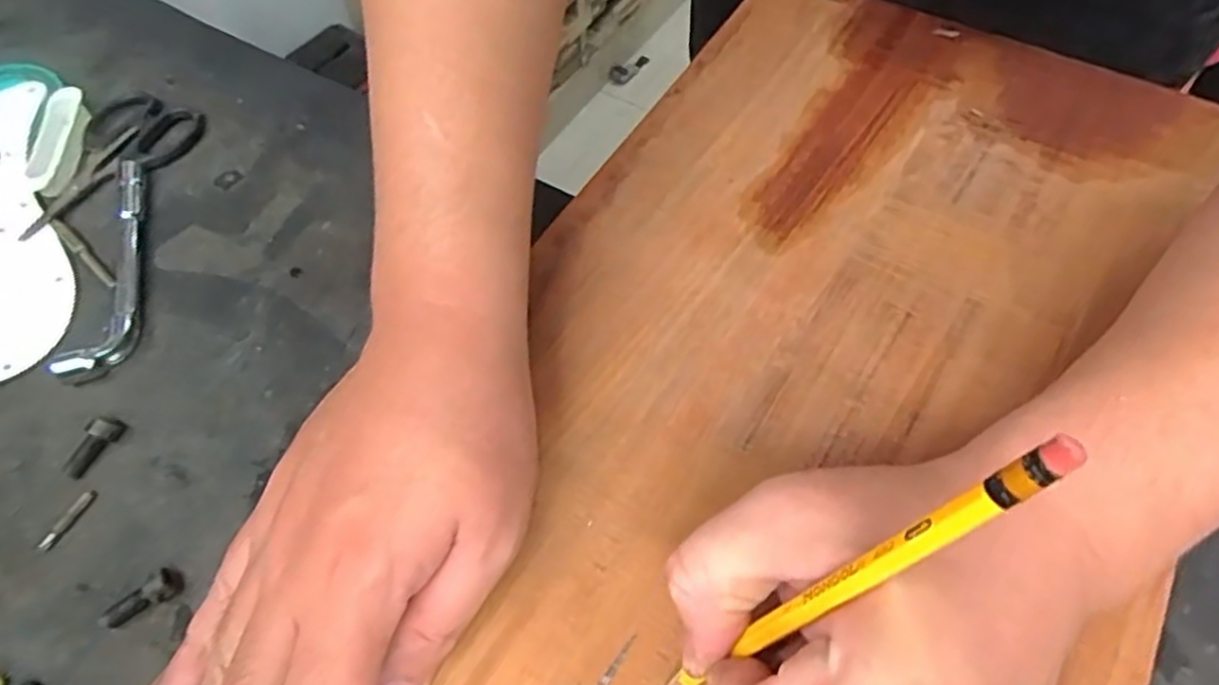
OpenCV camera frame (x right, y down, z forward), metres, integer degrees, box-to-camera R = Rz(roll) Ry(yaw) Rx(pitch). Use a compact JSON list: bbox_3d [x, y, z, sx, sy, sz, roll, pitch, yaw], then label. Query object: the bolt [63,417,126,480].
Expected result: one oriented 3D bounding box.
[{"bbox_3d":[-0.231,0.046,0.315,0.011,0.010,0.028,23,63,15],"label":"bolt"}]

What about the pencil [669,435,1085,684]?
[{"bbox_3d":[0.055,0.065,0.183,0.004,0.144,0.006,-3,53,-37],"label":"pencil"}]

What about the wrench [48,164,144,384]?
[{"bbox_3d":[-0.253,-0.044,0.366,0.028,0.014,0.137,-7,60,-3],"label":"wrench"}]

